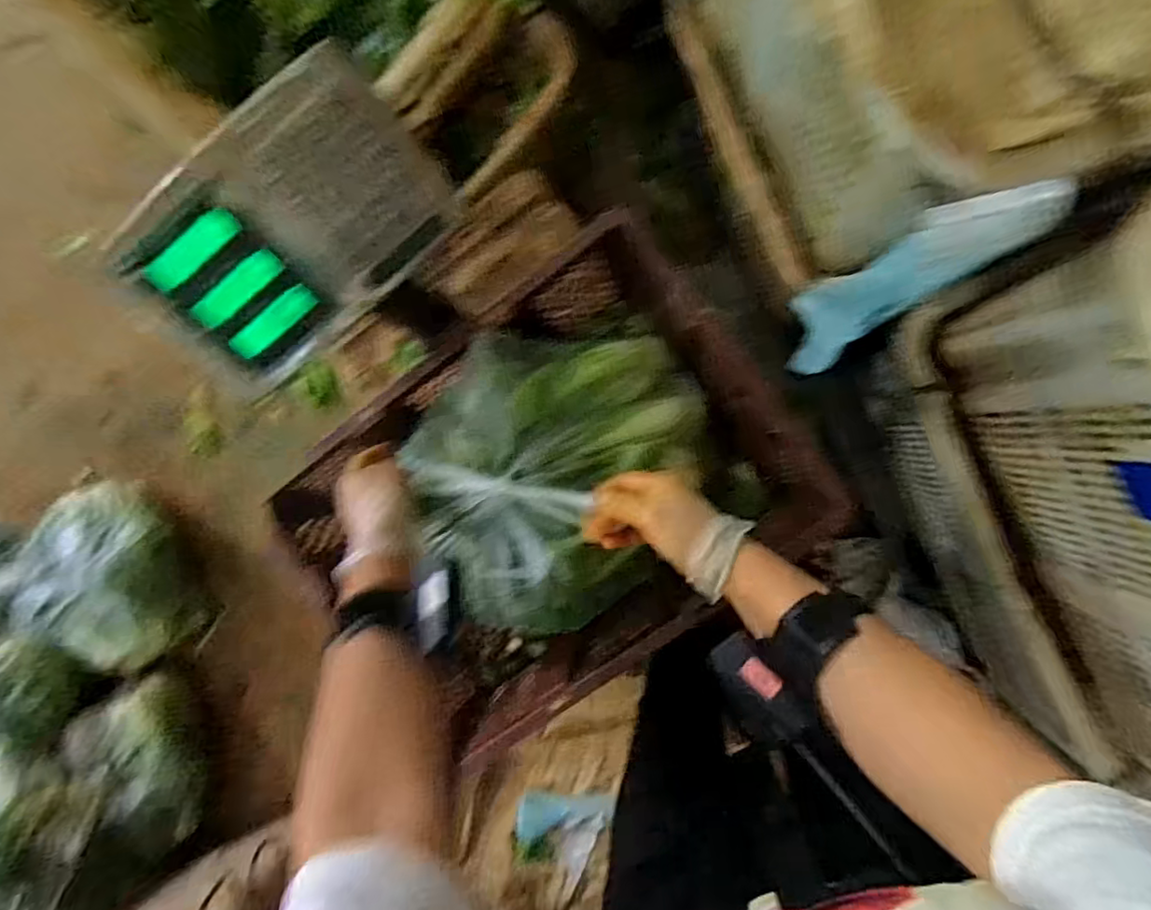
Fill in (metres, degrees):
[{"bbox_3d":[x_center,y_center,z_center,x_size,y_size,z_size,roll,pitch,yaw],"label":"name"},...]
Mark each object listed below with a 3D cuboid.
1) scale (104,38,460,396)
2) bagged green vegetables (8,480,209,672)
[{"bbox_3d":[-0.216,-0.167,0.449,0.231,0.041,0.146,-37,131,7],"label":"scale"},{"bbox_3d":[-0.986,0.259,1.266,0.241,0.222,0.396,-9,90,8],"label":"bagged green vegetables"}]

